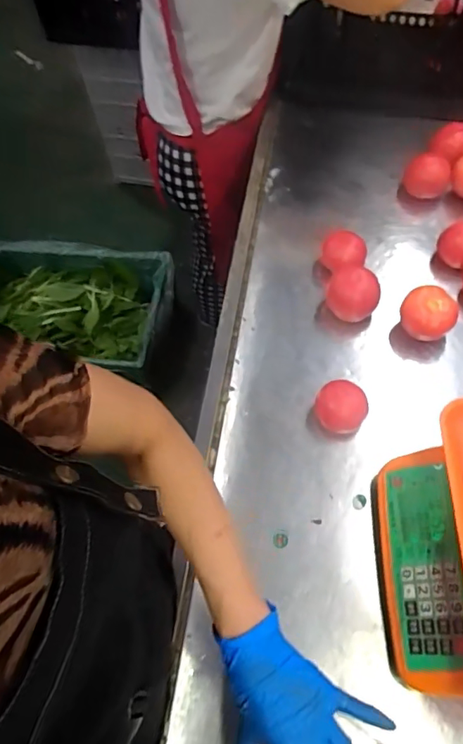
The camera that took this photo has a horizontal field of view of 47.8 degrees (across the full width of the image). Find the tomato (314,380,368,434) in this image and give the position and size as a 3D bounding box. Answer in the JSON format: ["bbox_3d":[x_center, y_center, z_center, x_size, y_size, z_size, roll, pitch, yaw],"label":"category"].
[{"bbox_3d":[0.135,0.044,0.645,0.061,0.046,0.050,24,66,16],"label":"tomato"}]

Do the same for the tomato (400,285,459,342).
[{"bbox_3d":[0.259,-0.075,0.687,0.069,0.069,0.058,35,70,20],"label":"tomato"}]

